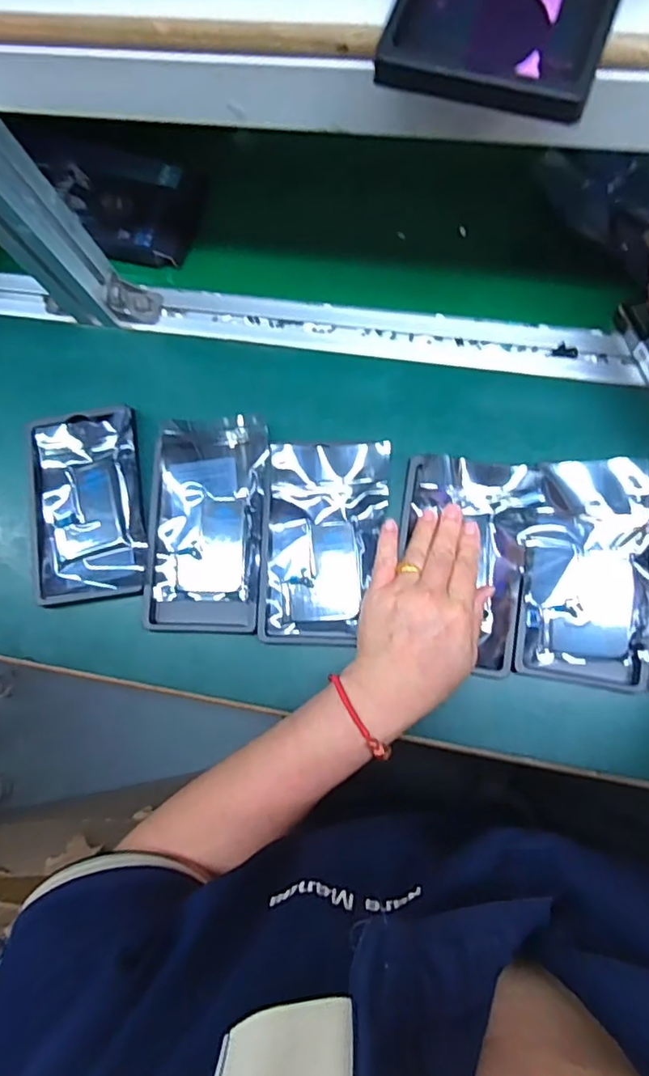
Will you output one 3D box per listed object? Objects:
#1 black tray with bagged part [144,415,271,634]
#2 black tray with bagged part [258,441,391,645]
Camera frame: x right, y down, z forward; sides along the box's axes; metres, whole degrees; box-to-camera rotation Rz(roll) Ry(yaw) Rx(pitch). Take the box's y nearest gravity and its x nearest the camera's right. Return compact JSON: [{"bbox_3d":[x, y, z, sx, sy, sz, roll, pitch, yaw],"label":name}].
[{"bbox_3d":[-0.094,-0.011,0.457,0.094,0.012,0.169,1,80,7],"label":"black tray with bagged part"},{"bbox_3d":[0.000,0.003,0.450,0.093,0.016,0.157,3,80,7],"label":"black tray with bagged part"}]

